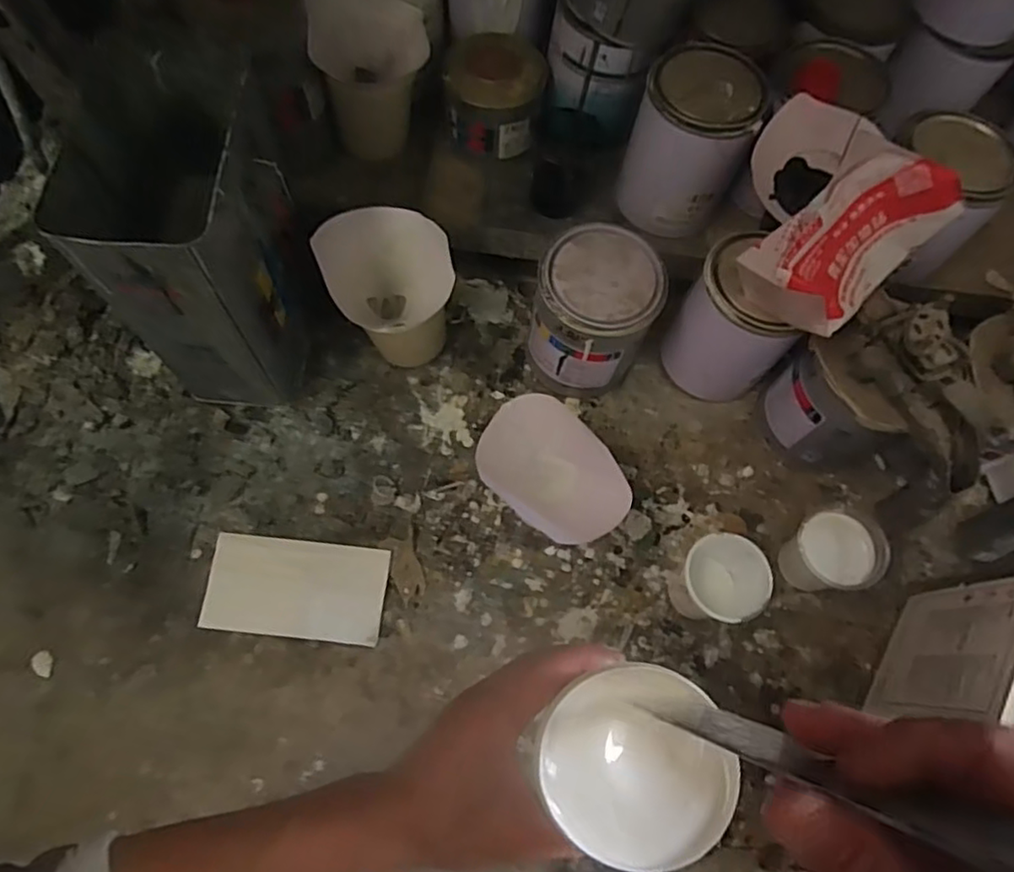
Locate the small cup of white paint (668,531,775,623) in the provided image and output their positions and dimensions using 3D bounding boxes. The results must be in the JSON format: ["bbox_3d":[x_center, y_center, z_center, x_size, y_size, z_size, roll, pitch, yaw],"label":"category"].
[{"bbox_3d":[0.177,0.123,0.543,0.067,0.084,0.067,-24,73,-11],"label":"small cup of white paint"}]

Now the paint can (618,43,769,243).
[{"bbox_3d":[0.171,-0.275,0.604,0.103,0.123,0.107,1,70,-2],"label":"paint can"}]

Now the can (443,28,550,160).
[{"bbox_3d":[-0.011,-0.341,0.638,0.094,0.080,0.100,1,70,-2],"label":"can"}]

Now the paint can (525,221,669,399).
[{"bbox_3d":[0.078,-0.109,0.595,0.100,0.135,0.103,1,70,-2],"label":"paint can"}]

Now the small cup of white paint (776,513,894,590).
[{"bbox_3d":[0.277,0.104,0.557,0.070,0.076,0.062,-7,71,-5],"label":"small cup of white paint"}]

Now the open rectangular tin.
[{"bbox_3d":[-0.239,-0.161,0.534,0.111,0.253,0.201,-2,70,-4],"label":"open rectangular tin"}]

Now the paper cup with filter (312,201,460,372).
[{"bbox_3d":[-0.107,-0.131,0.591,0.097,0.138,0.098,1,70,-2],"label":"paper cup with filter"}]

